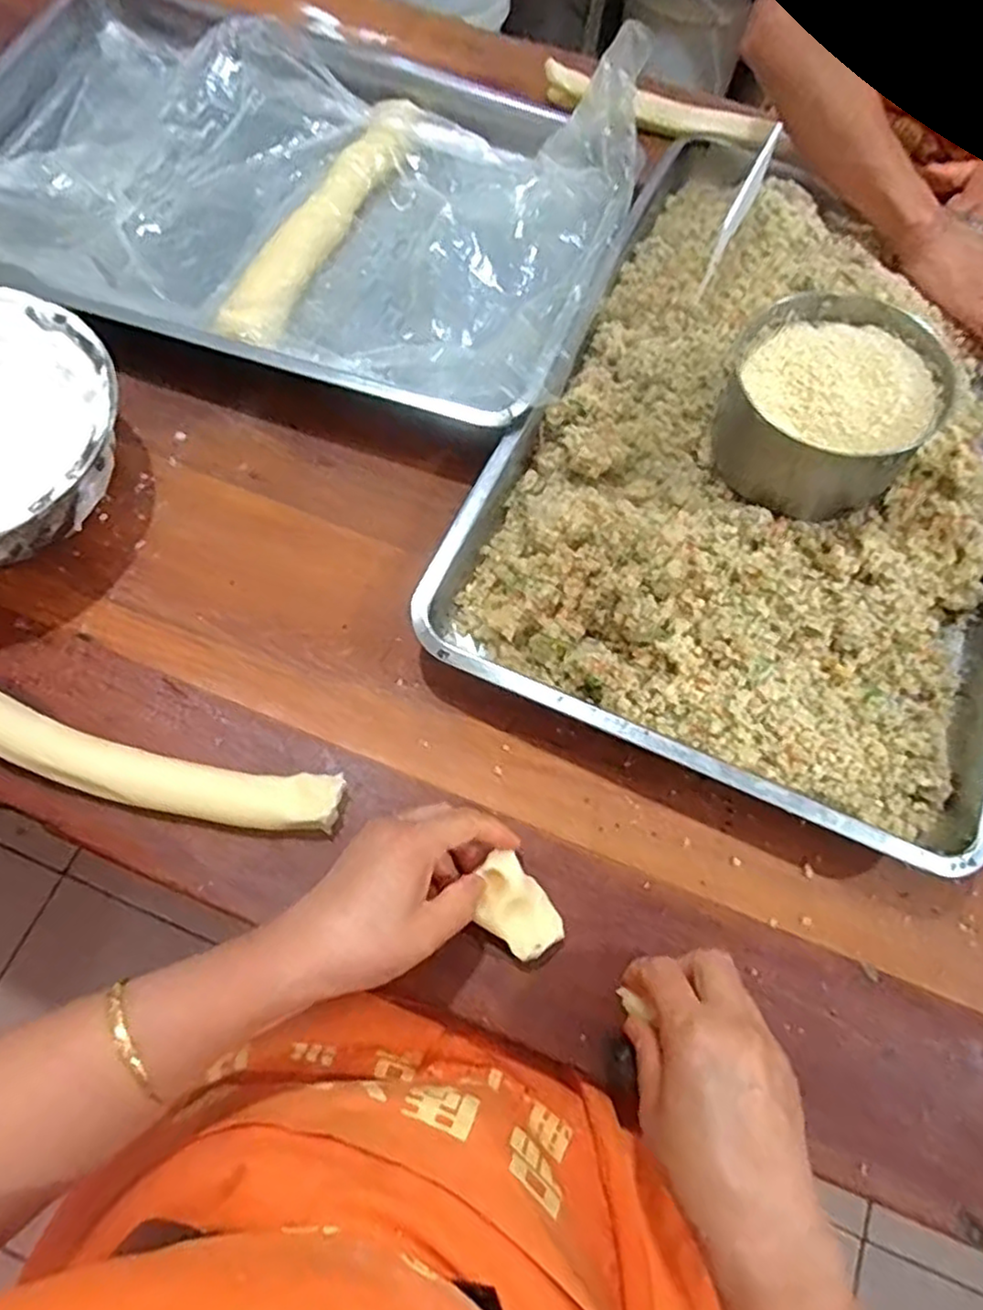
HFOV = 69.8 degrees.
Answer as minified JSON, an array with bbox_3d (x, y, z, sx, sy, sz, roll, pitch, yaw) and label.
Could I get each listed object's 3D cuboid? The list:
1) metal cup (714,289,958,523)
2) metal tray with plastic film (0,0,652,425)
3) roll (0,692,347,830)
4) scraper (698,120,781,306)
[{"bbox_3d":[0.233,-0.174,0.504,0.132,0.085,0.135,1,68,-3],"label":"metal cup"},{"bbox_3d":[-0.184,-0.412,0.613,0.587,0.074,0.373,19,72,7],"label":"metal tray with plastic film"},{"bbox_3d":[-0.288,0.050,0.466,0.388,0.042,0.057,17,72,6],"label":"roll"},{"bbox_3d":[0.190,-0.342,0.532,0.006,0.070,0.130,27,69,8],"label":"scraper"}]

